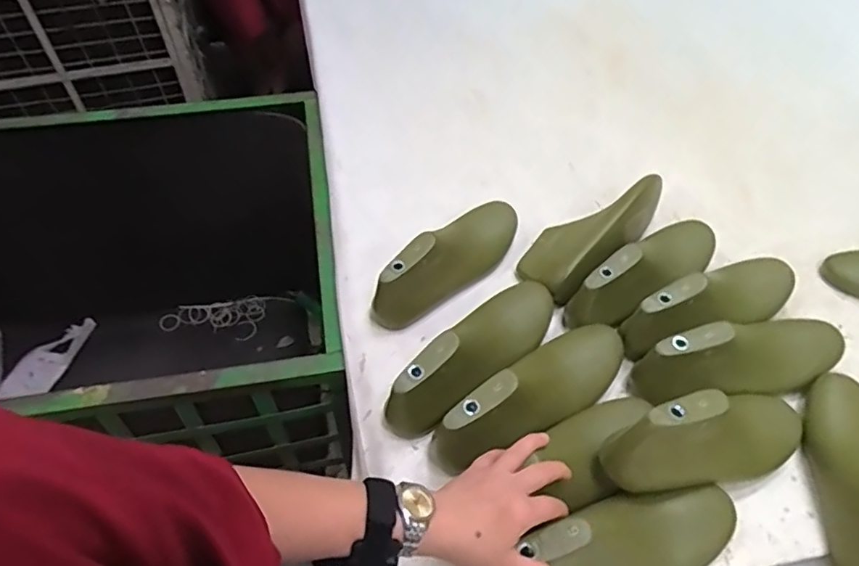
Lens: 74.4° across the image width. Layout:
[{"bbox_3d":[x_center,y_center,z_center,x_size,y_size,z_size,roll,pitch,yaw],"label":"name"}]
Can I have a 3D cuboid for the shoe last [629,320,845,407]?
[{"bbox_3d":[0.362,0.087,0.643,0.272,0.096,0.075,-12,51,-9],"label":"shoe last"}]

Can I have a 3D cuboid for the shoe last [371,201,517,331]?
[{"bbox_3d":[0.034,-0.042,0.720,0.074,0.086,0.247,29,56,22],"label":"shoe last"}]

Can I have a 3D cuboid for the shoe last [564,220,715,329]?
[{"bbox_3d":[0.286,-0.019,0.728,0.255,0.102,0.070,-31,57,-23],"label":"shoe last"}]

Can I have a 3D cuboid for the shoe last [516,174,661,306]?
[{"bbox_3d":[0.223,-0.071,0.766,0.108,0.078,0.242,32,57,24],"label":"shoe last"}]

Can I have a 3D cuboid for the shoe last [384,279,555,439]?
[{"bbox_3d":[0.061,0.072,0.630,0.079,0.091,0.251,31,57,23],"label":"shoe last"}]

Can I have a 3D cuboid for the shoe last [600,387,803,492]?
[{"bbox_3d":[0.286,0.152,0.564,0.259,0.102,0.073,6,45,-30],"label":"shoe last"}]

